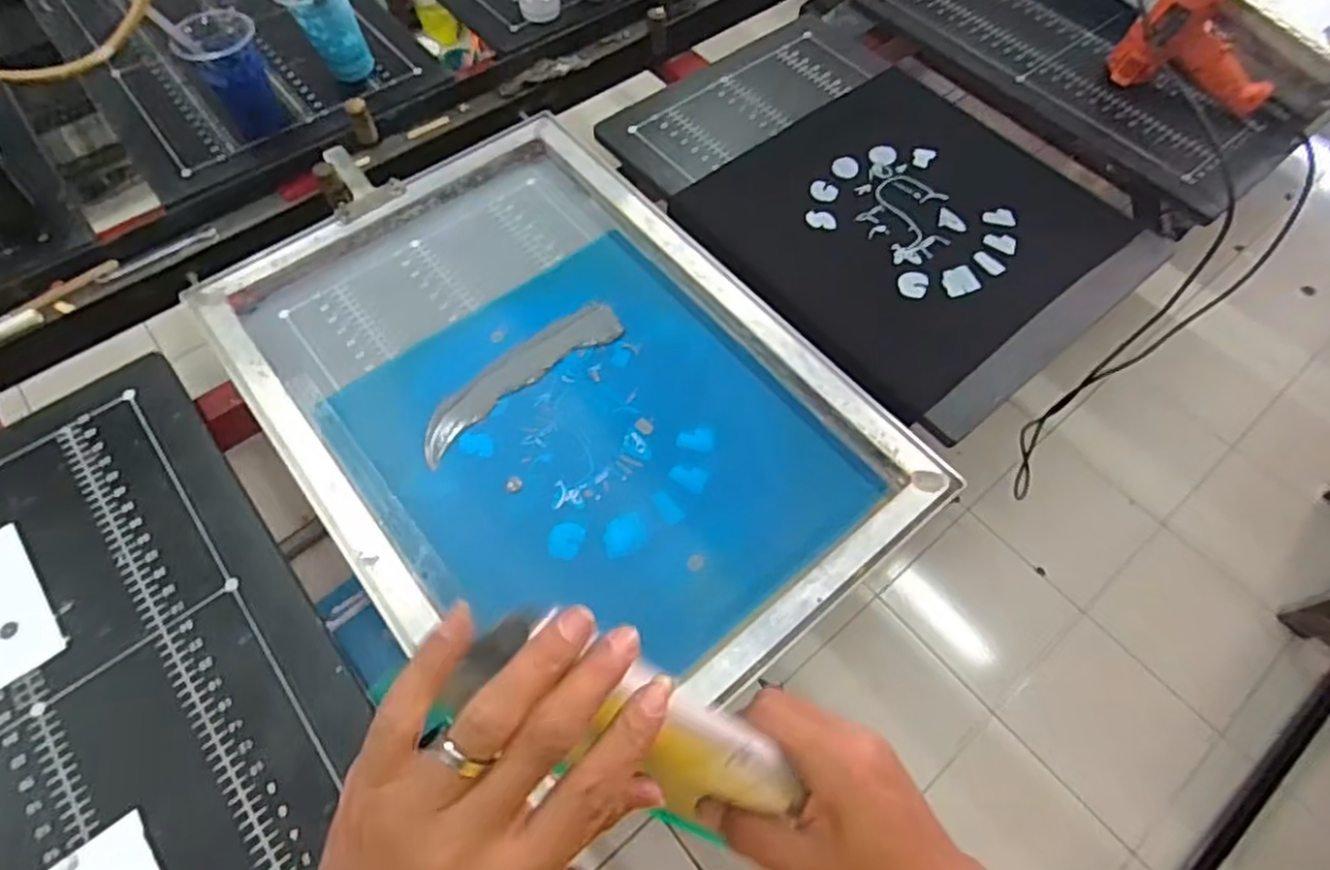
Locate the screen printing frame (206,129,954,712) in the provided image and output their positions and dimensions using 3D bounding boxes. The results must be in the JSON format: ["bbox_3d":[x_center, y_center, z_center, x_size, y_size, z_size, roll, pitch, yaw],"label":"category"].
[{"bbox_3d":[-0.111,-0.048,0.688,0.453,0.038,0.661,-37,67,-19],"label":"screen printing frame"}]

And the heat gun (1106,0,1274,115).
[{"bbox_3d":[0.708,-0.527,0.879,0.195,0.213,0.066,37,67,18],"label":"heat gun"}]

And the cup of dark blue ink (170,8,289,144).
[{"bbox_3d":[-0.522,-0.435,0.852,0.086,0.121,0.078,-27,65,-15],"label":"cup of dark blue ink"}]

